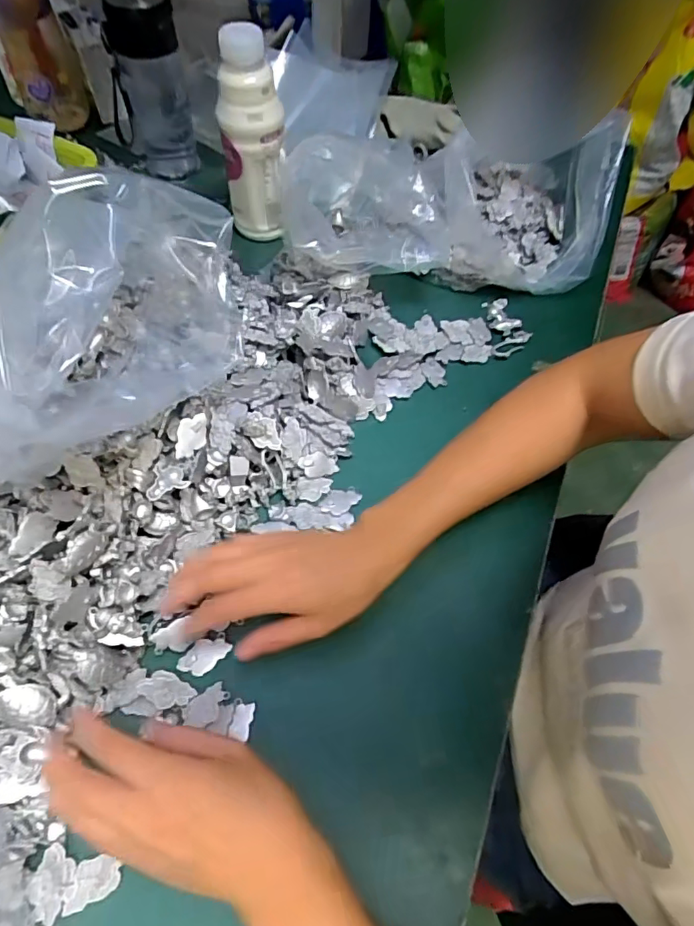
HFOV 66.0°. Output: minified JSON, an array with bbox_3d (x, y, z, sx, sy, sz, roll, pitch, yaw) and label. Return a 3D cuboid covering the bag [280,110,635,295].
[{"bbox_3d":[0.114,-0.285,0.571,0.359,0.140,0.180,-7,59,-9],"label":"bag"}]

